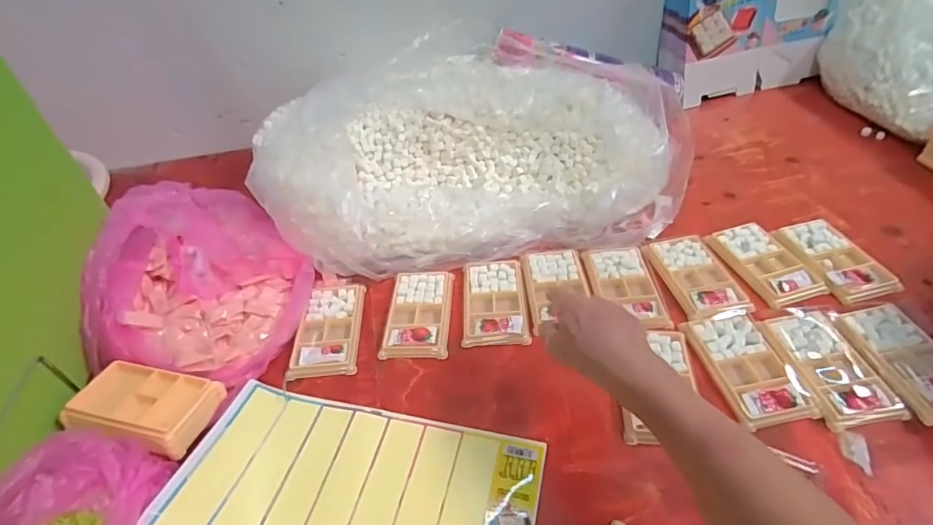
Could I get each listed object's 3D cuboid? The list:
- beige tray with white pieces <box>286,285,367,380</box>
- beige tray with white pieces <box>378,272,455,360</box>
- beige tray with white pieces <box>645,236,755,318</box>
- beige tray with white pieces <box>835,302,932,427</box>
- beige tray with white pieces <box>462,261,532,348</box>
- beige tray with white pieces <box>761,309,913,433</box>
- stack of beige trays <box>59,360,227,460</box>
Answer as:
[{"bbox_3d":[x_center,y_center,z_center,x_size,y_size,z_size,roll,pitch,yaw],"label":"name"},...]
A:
[{"bbox_3d":[-0.170,0.081,0.622,0.075,0.013,0.139,-5,44,1],"label":"beige tray with white pieces"},{"bbox_3d":[-0.060,0.063,0.629,0.078,0.019,0.136,-2,44,5],"label":"beige tray with white pieces"},{"bbox_3d":[0.291,0.018,0.629,0.079,0.019,0.144,-11,44,-5],"label":"beige tray with white pieces"},{"bbox_3d":[0.465,0.099,0.521,0.085,0.014,0.132,-9,44,-3],"label":"beige tray with white pieces"},{"bbox_3d":[0.035,0.048,0.627,0.077,0.013,0.131,-3,44,4],"label":"beige tray with white pieces"},{"bbox_3d":[0.382,0.104,0.523,0.076,0.015,0.131,-8,44,-1],"label":"beige tray with white pieces"},{"bbox_3d":[-0.345,0.149,0.526,0.147,0.034,0.086,6,45,13],"label":"stack of beige trays"}]

